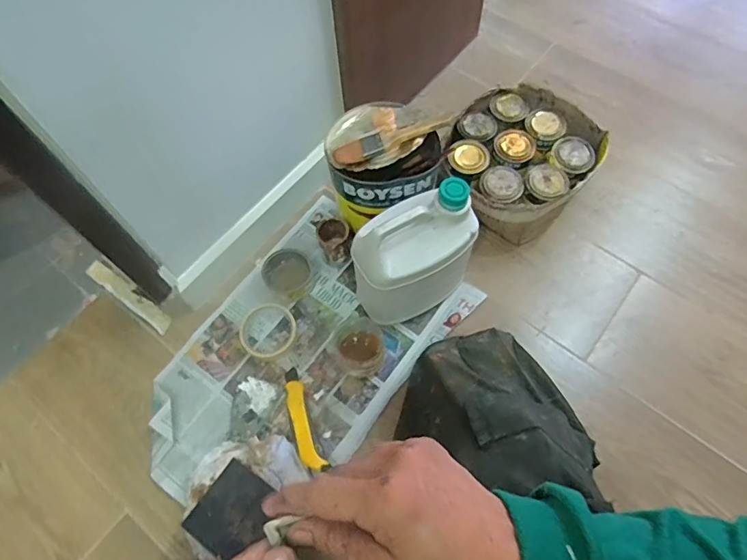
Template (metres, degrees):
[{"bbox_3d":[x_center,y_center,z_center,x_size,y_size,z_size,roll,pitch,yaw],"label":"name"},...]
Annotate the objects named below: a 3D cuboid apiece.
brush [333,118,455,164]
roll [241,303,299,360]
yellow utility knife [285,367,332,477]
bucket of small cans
[{"bbox_3d":[0.023,-0.196,0.684,0.159,0.019,0.043,-17,65,8],"label":"brush"},{"bbox_3d":[-0.171,0.083,0.810,0.092,0.017,0.094,0,65,1],"label":"roll"},{"bbox_3d":[-0.109,0.211,0.756,0.035,0.026,0.164,-20,66,-8],"label":"yellow utility knife"},{"bbox_3d":[0.248,-0.204,0.881,0.263,0.099,0.243,0,65,1],"label":"bucket of small cans"}]

